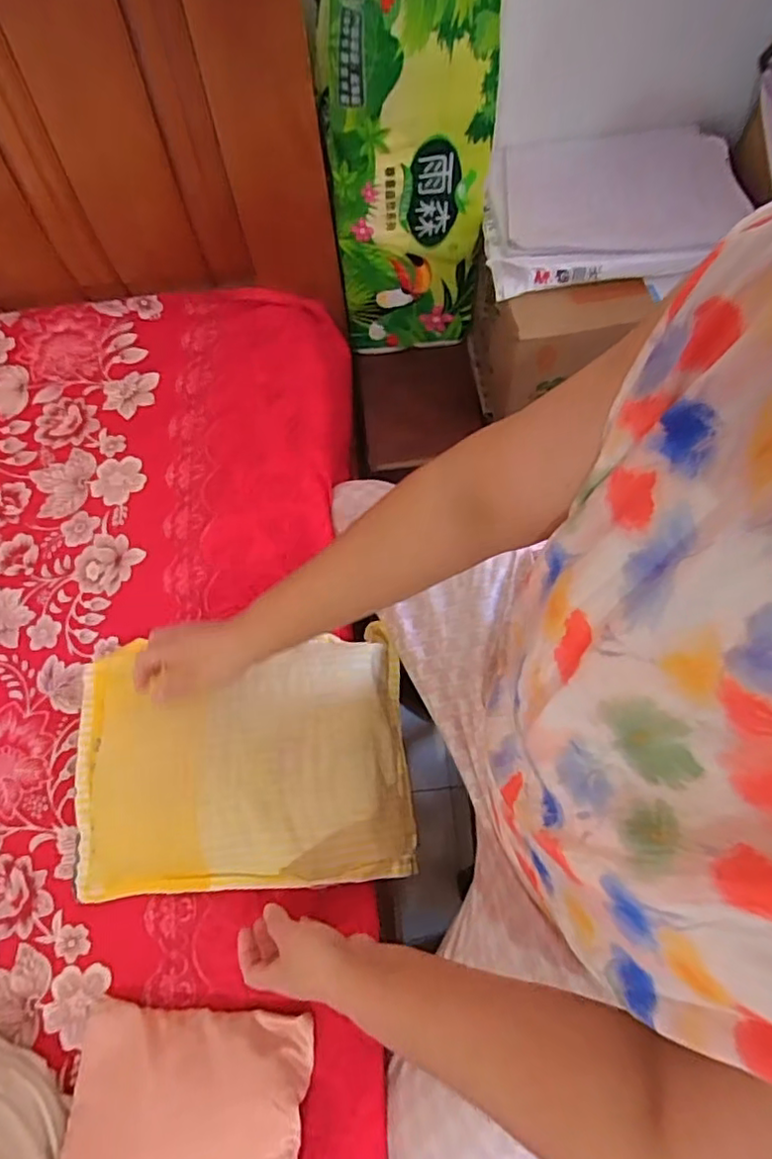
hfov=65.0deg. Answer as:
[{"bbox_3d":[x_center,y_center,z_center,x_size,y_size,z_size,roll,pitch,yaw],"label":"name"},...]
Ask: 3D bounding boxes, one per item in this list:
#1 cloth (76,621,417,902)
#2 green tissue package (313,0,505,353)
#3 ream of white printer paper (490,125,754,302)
[{"bbox_3d":[-0.149,0.190,0.646,0.335,0.115,0.247,-6,68,0],"label":"cloth"},{"bbox_3d":[0.029,-0.547,0.762,0.204,0.582,0.113,2,68,3],"label":"green tissue package"},{"bbox_3d":[0.290,-0.500,0.800,0.312,0.050,0.240,-2,68,1],"label":"ream of white printer paper"}]

